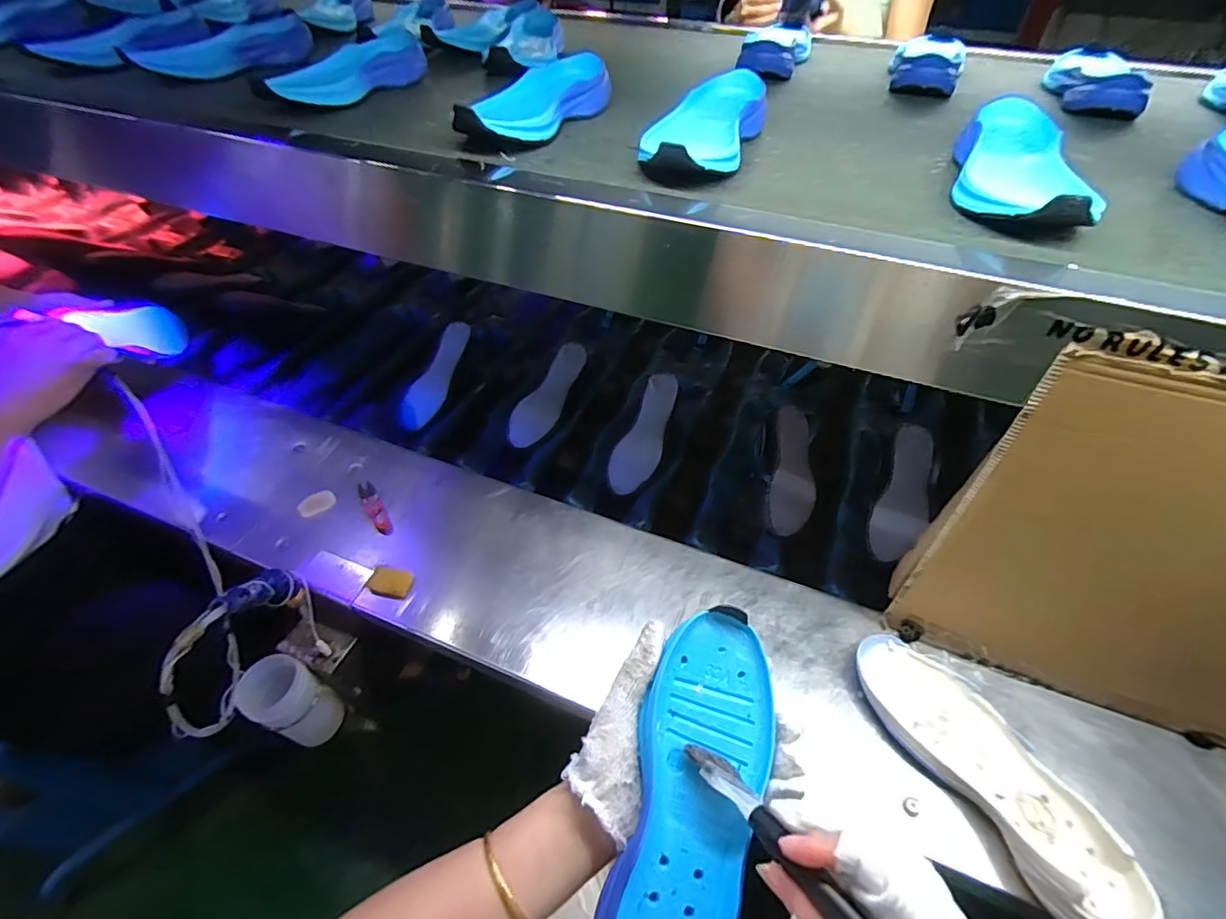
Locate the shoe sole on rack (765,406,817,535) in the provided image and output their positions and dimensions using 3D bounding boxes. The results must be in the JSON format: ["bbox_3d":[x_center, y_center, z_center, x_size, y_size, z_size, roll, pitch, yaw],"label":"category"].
[{"bbox_3d":[0.263,0.009,0.795,0.064,0.030,0.211,11,59,8],"label":"shoe sole on rack"}]

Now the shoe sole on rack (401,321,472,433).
[{"bbox_3d":[-0.305,-0.148,0.964,0.060,0.031,0.207,19,78,16],"label":"shoe sole on rack"}]

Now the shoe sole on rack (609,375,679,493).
[{"bbox_3d":[0.052,-0.042,0.860,0.065,0.020,0.205,19,74,16],"label":"shoe sole on rack"}]

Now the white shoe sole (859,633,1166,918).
[{"bbox_3d":[0.357,0.294,0.532,0.101,0.043,0.281,-22,47,-22],"label":"white shoe sole"}]

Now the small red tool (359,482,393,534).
[{"bbox_3d":[-0.330,0.068,0.759,0.024,0.012,0.101,-24,50,-25],"label":"small red tool"}]

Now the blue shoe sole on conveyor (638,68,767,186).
[{"bbox_3d":[0.091,-0.316,0.511,0.080,0.049,0.226,17,45,19],"label":"blue shoe sole on conveyor"}]

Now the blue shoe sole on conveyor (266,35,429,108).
[{"bbox_3d":[-0.304,-0.446,0.638,0.051,0.056,0.222,17,45,19],"label":"blue shoe sole on conveyor"}]

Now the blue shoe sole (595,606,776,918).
[{"bbox_3d":[0.053,0.211,0.347,0.080,0.027,0.222,13,65,10],"label":"blue shoe sole"}]

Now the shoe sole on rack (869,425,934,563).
[{"bbox_3d":[0.421,0.050,0.785,0.073,0.022,0.197,17,80,14],"label":"shoe sole on rack"}]

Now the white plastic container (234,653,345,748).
[{"bbox_3d":[-0.404,0.310,0.687,0.078,0.142,0.068,16,45,17],"label":"white plastic container"}]

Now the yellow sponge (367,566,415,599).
[{"bbox_3d":[-0.275,0.151,0.677,0.051,0.017,0.032,6,43,7],"label":"yellow sponge"}]

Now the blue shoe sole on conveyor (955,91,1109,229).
[{"bbox_3d":[0.334,-0.241,0.447,0.088,0.055,0.206,14,45,16],"label":"blue shoe sole on conveyor"}]

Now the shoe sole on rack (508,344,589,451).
[{"bbox_3d":[-0.109,-0.111,0.934,0.066,0.007,0.207,30,76,4],"label":"shoe sole on rack"}]

